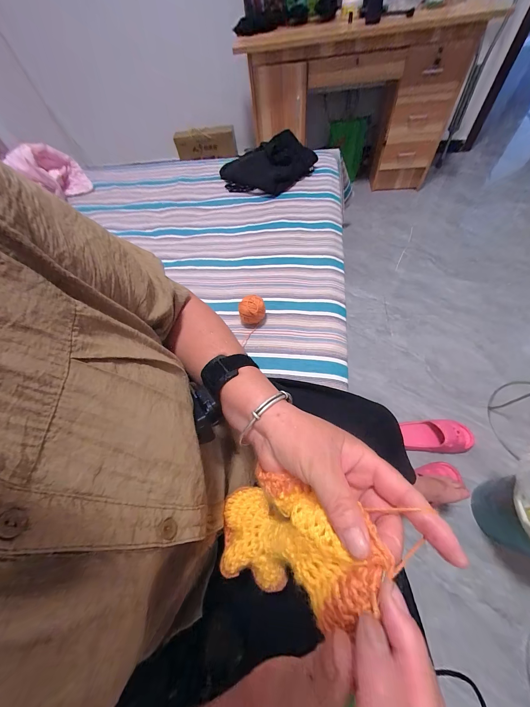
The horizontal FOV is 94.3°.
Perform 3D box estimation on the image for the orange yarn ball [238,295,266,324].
[{"bbox_3d":[-0.031,-0.104,0.602,0.061,0.056,0.053,-1,60,7],"label":"orange yarn ball"}]

